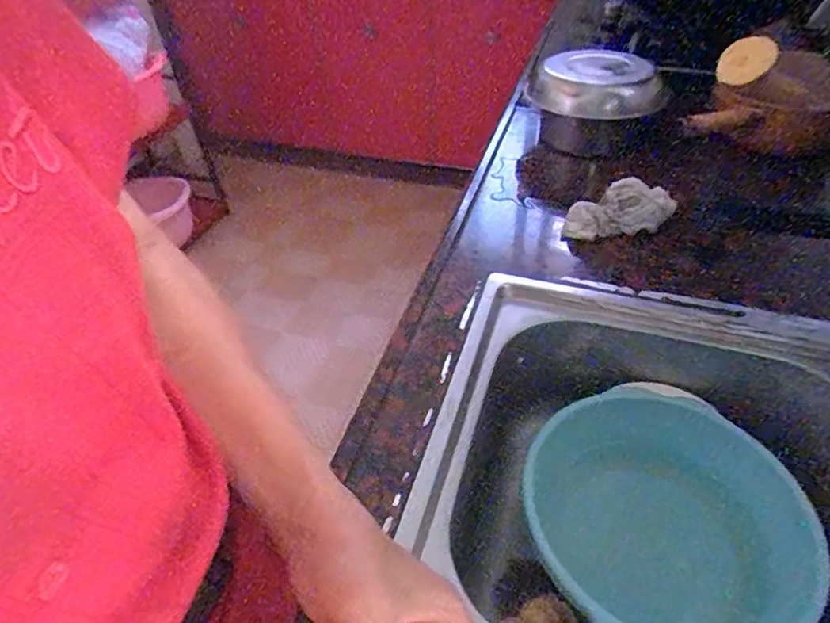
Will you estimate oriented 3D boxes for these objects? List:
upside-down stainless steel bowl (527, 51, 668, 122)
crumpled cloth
[{"bbox_3d":[0.264,-0.341,0.816,0.191,0.064,0.171,7,45,10],"label":"upside-down stainless steel bowl"},{"bbox_3d":[0.248,-0.127,0.686,0.129,0.058,0.034,-11,37,32],"label":"crumpled cloth"}]

